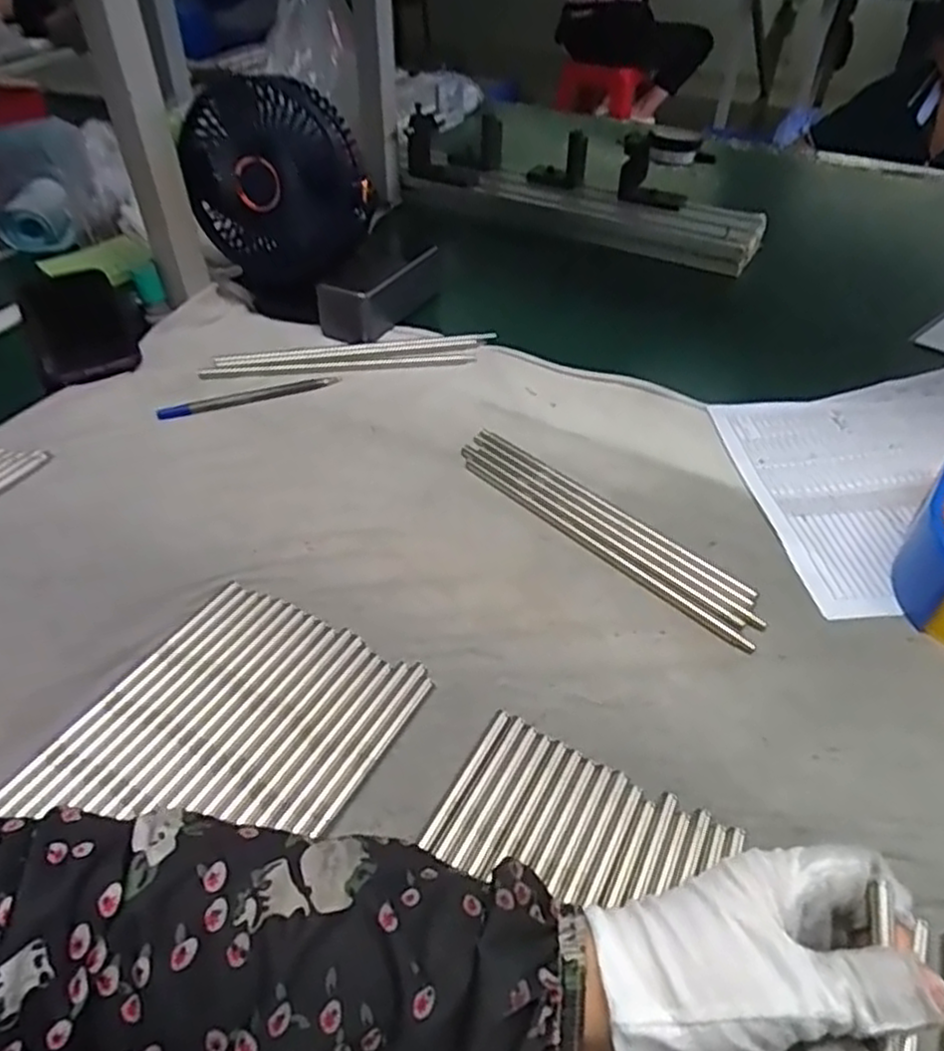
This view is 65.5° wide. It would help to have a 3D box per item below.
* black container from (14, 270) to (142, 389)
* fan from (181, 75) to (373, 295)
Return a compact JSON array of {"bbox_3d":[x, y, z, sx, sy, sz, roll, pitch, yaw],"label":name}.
[{"bbox_3d":[-0.370,-0.190,0.688,0.087,0.022,0.201,-22,47,-23],"label":"black container"},{"bbox_3d":[-0.165,-0.273,0.629,0.137,0.179,0.122,-12,44,-13],"label":"fan"}]

